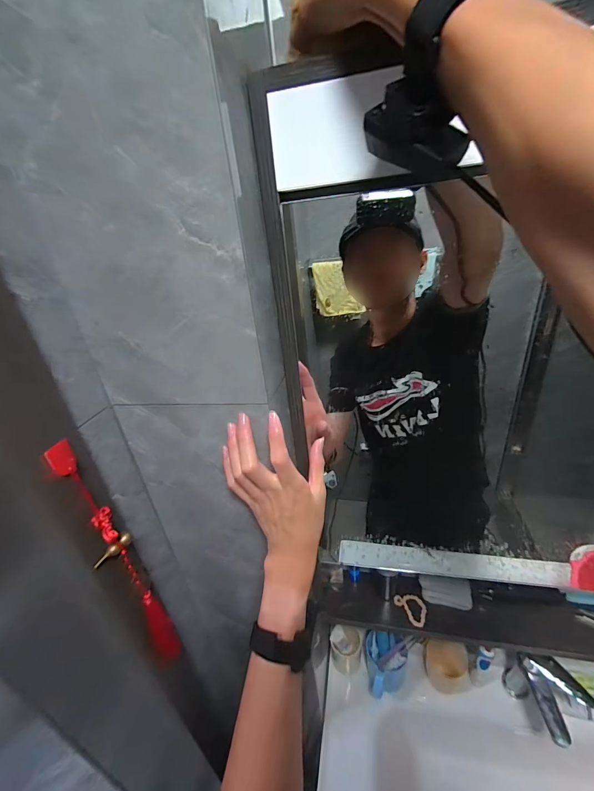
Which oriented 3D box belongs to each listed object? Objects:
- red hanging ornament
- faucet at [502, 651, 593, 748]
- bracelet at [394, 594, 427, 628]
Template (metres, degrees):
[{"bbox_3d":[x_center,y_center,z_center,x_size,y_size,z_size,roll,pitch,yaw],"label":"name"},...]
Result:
[{"bbox_3d":[-0.189,0.192,0.363,0.033,0.330,0.032,-27,34,-34],"label":"red hanging ornament"},{"bbox_3d":[0.464,0.573,0.627,0.084,0.161,0.131,-15,29,-17],"label":"faucet"},{"bbox_3d":[0.217,0.395,0.612,0.044,0.010,0.062,-20,30,-24],"label":"bracelet"}]

